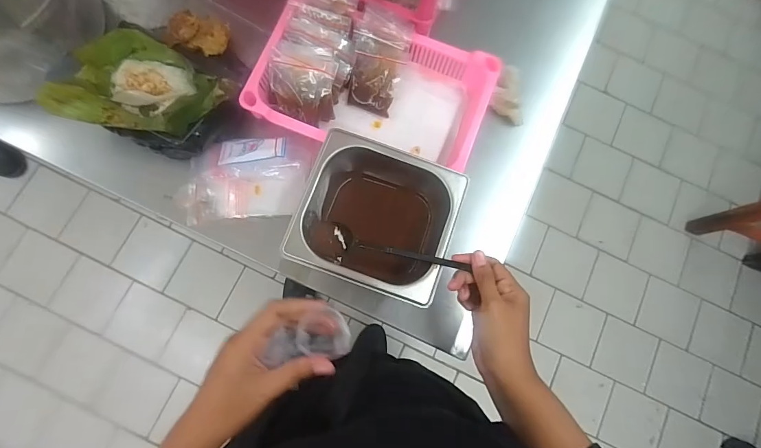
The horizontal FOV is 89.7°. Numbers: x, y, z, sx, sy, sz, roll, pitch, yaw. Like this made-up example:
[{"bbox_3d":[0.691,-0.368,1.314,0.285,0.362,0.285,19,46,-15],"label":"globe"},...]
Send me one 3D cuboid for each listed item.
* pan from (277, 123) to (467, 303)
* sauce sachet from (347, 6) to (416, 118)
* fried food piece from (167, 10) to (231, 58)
[{"bbox_3d":[-0.003,-0.005,0.472,0.172,0.085,0.162,20,78,0],"label":"pan"},{"bbox_3d":[-0.005,-0.220,0.528,0.073,0.013,0.123,18,109,-5],"label":"sauce sachet"},{"bbox_3d":[-0.252,-0.267,0.533,0.074,0.030,0.058,16,78,0],"label":"fried food piece"}]

